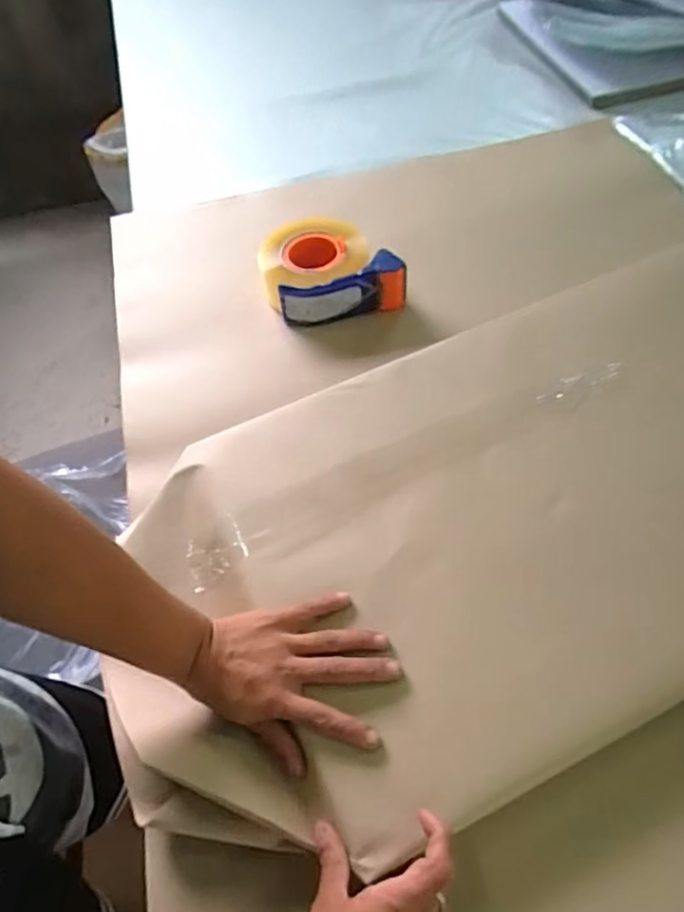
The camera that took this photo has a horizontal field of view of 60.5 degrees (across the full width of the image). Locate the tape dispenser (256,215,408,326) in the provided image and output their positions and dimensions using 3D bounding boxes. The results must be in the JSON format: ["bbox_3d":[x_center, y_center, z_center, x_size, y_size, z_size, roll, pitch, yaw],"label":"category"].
[{"bbox_3d":[-0.017,-0.229,0.714,0.159,0.061,0.127,-15,57,-4],"label":"tape dispenser"}]

